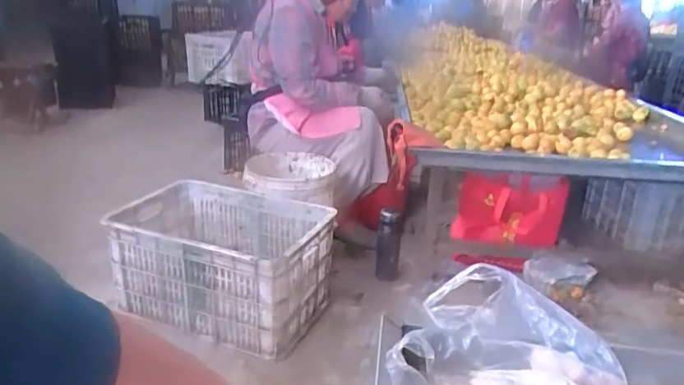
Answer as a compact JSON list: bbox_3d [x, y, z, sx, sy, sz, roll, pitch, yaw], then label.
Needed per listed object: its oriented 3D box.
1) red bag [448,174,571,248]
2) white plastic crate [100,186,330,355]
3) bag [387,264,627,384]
[{"bbox_3d":[0.537,0.059,1.746,0.347,0.257,0.073,6,41,17],"label":"red bag"},{"bbox_3d":[-0.326,0.177,1.470,0.552,0.258,0.404,9,21,16],"label":"white plastic crate"},{"bbox_3d":[0.187,0.182,0.590,0.237,0.095,0.190,10,22,20],"label":"bag"}]

